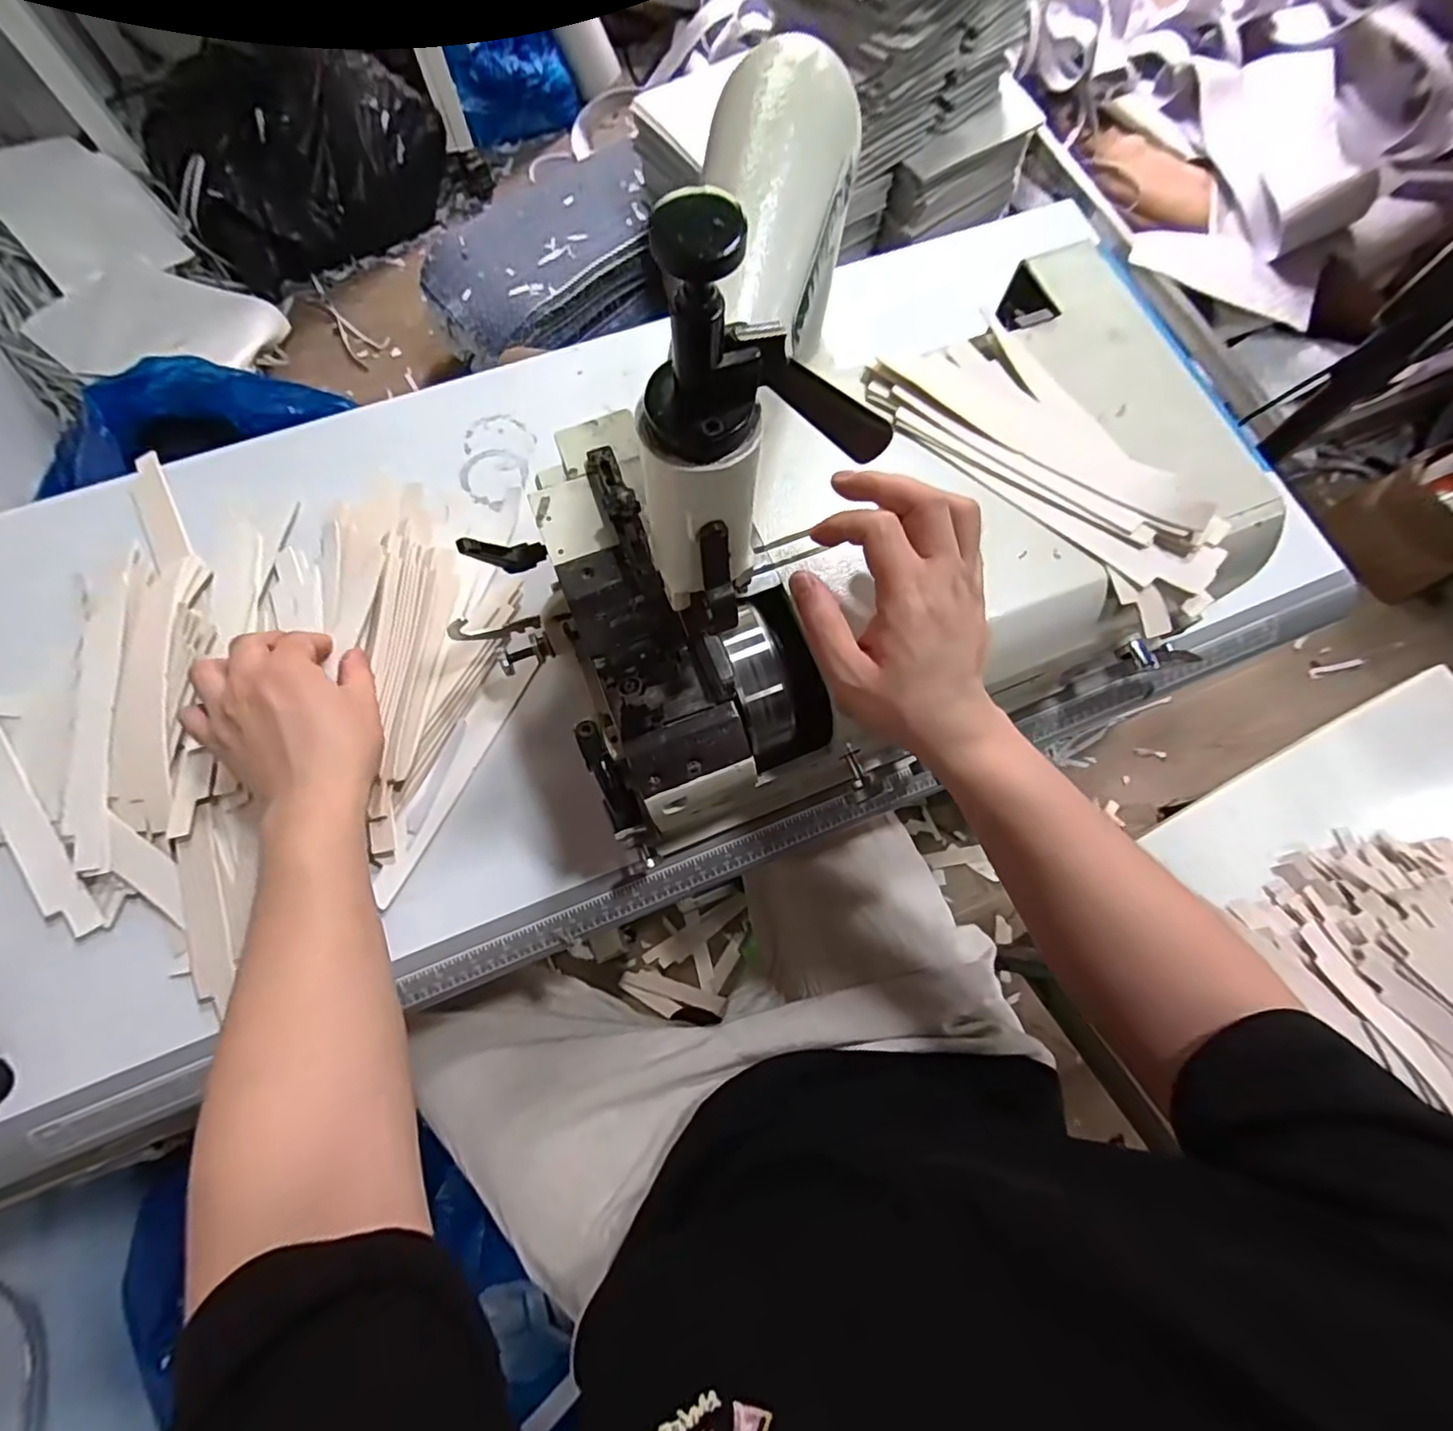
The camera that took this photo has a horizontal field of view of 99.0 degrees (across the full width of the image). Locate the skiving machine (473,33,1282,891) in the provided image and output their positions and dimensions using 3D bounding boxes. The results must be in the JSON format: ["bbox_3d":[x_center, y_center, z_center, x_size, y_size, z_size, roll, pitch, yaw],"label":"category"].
[{"bbox_3d":[0.107,-0.140,0.354,0.460,0.294,0.261,-23,75,-8],"label":"skiving machine"}]

